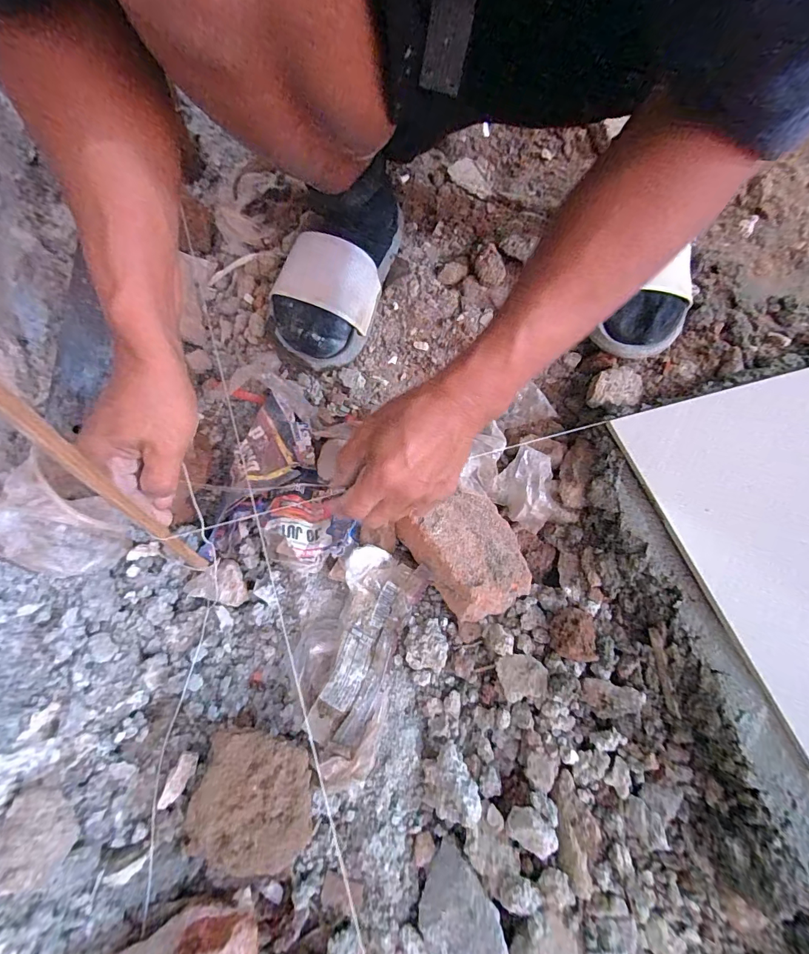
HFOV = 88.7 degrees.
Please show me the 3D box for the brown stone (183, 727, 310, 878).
[{"bbox_3d":[-0.106,0.223,0.288,0.092,0.042,0.084,13,66,3],"label":"brown stone"}]

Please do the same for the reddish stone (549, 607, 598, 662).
[{"bbox_3d":[0.134,0.123,0.326,0.031,0.022,0.040,13,66,3],"label":"reddish stone"}]

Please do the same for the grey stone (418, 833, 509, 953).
[{"bbox_3d":[0.034,0.284,0.268,0.048,0.014,0.065,-49,43,-3],"label":"grey stone"}]

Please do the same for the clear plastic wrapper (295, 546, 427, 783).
[{"bbox_3d":[-0.042,0.139,0.332,0.079,0.030,0.161,18,66,5],"label":"clear plastic wrapper"}]

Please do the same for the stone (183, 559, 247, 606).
[{"bbox_3d":[-0.174,0.097,0.388,0.062,0.020,0.038,12,66,2],"label":"stone"}]

